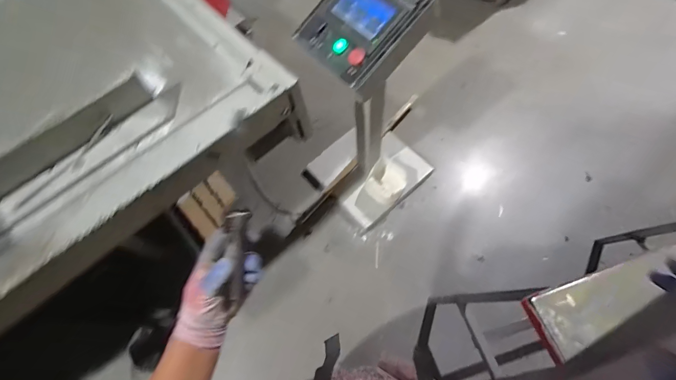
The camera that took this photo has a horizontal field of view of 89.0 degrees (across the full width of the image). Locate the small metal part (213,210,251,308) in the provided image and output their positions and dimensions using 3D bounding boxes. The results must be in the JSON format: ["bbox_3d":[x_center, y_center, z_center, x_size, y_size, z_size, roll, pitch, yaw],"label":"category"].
[{"bbox_3d":[-0.133,0.091,0.446,0.024,0.021,0.134,8,104,6],"label":"small metal part"}]

